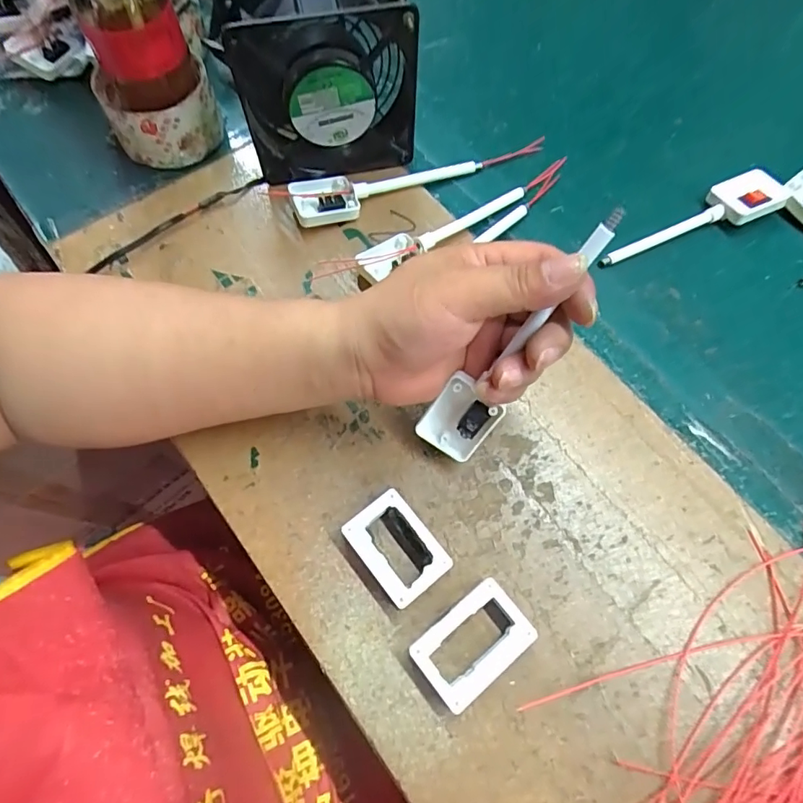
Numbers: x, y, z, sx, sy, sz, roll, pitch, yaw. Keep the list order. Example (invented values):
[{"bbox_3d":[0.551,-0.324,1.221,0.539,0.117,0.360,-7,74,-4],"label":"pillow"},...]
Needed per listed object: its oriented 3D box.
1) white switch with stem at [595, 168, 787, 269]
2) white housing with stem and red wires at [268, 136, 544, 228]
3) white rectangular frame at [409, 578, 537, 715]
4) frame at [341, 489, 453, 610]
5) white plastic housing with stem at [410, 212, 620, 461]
[{"bbox_3d":[0.221,-0.144,0.390,0.155,0.020,0.037,-16,69,-7],"label":"white switch with stem"},{"bbox_3d":[0.013,-0.180,0.397,0.218,0.022,0.039,-20,70,-9],"label":"white housing with stem and red wires"},{"bbox_3d":[0.039,0.133,0.278,0.061,0.016,0.040,-36,73,-14],"label":"white rectangular frame"},{"bbox_3d":[-0.003,0.085,0.294,0.040,0.019,0.057,-37,73,-14],"label":"frame"},{"bbox_3d":[0.059,-0.026,0.265,0.035,0.160,0.020,45,37,15],"label":"white plastic housing with stem"}]

